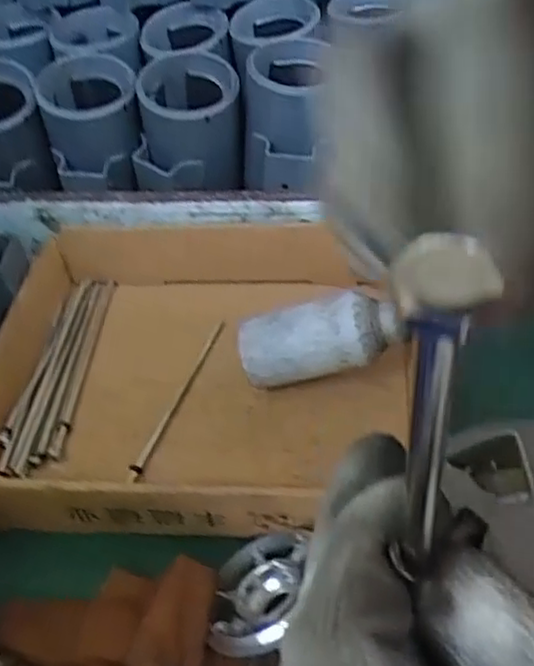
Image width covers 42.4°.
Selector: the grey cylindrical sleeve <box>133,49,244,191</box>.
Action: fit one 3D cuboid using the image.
[{"bbox_3d":[-0.066,-0.175,0.578,0.094,0.083,0.087,-3,47,3],"label":"grey cylindrical sleeve"}]

